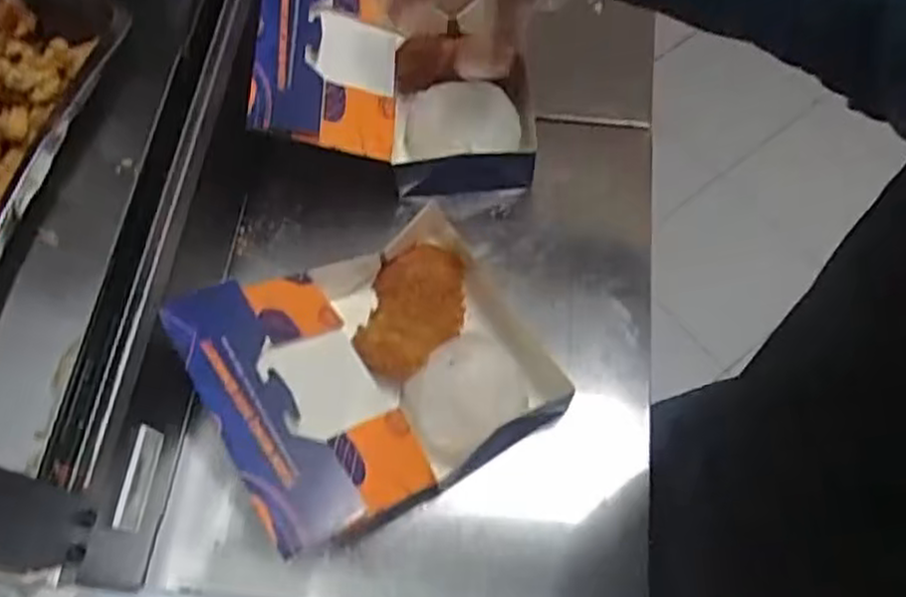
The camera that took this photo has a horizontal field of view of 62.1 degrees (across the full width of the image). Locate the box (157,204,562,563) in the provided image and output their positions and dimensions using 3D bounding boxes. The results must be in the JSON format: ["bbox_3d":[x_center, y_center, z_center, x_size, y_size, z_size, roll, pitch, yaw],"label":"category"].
[{"bbox_3d":[-0.048,0.040,0.507,0.210,0.110,0.183,-30,69,-12],"label":"box"}]

